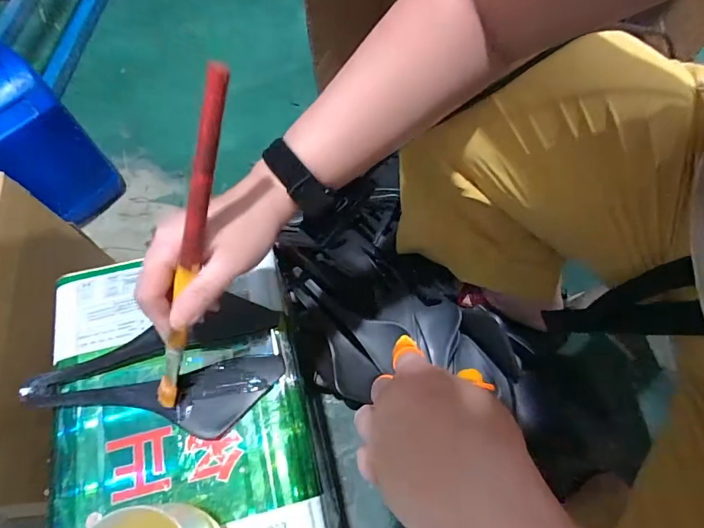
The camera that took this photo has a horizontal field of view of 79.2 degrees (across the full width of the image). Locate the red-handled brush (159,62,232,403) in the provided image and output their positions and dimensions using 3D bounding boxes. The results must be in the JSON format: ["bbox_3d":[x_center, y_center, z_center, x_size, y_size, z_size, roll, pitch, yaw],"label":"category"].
[{"bbox_3d":[-0.113,0.006,0.294,0.018,0.280,0.016,33,34,15],"label":"red-handled brush"}]

